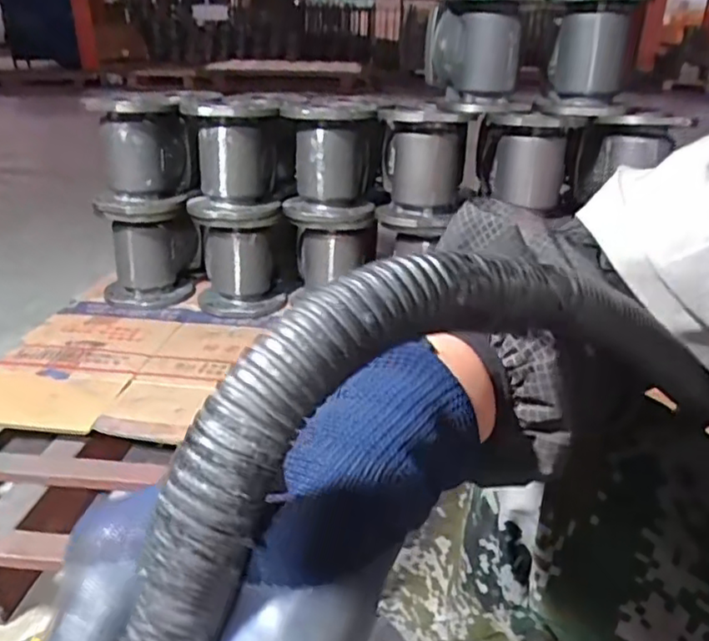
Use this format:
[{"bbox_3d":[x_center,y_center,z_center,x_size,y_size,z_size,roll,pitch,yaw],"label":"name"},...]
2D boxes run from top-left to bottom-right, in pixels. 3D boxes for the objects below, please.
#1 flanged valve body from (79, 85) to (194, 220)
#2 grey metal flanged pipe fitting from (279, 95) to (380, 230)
[{"bbox_3d":[-0.404,-0.308,1.201,0.183,0.219,0.172,-6,25,-13],"label":"flanged valve body"},{"bbox_3d":[-0.047,-0.316,1.248,0.182,0.215,0.223,0,25,-2],"label":"grey metal flanged pipe fitting"}]

